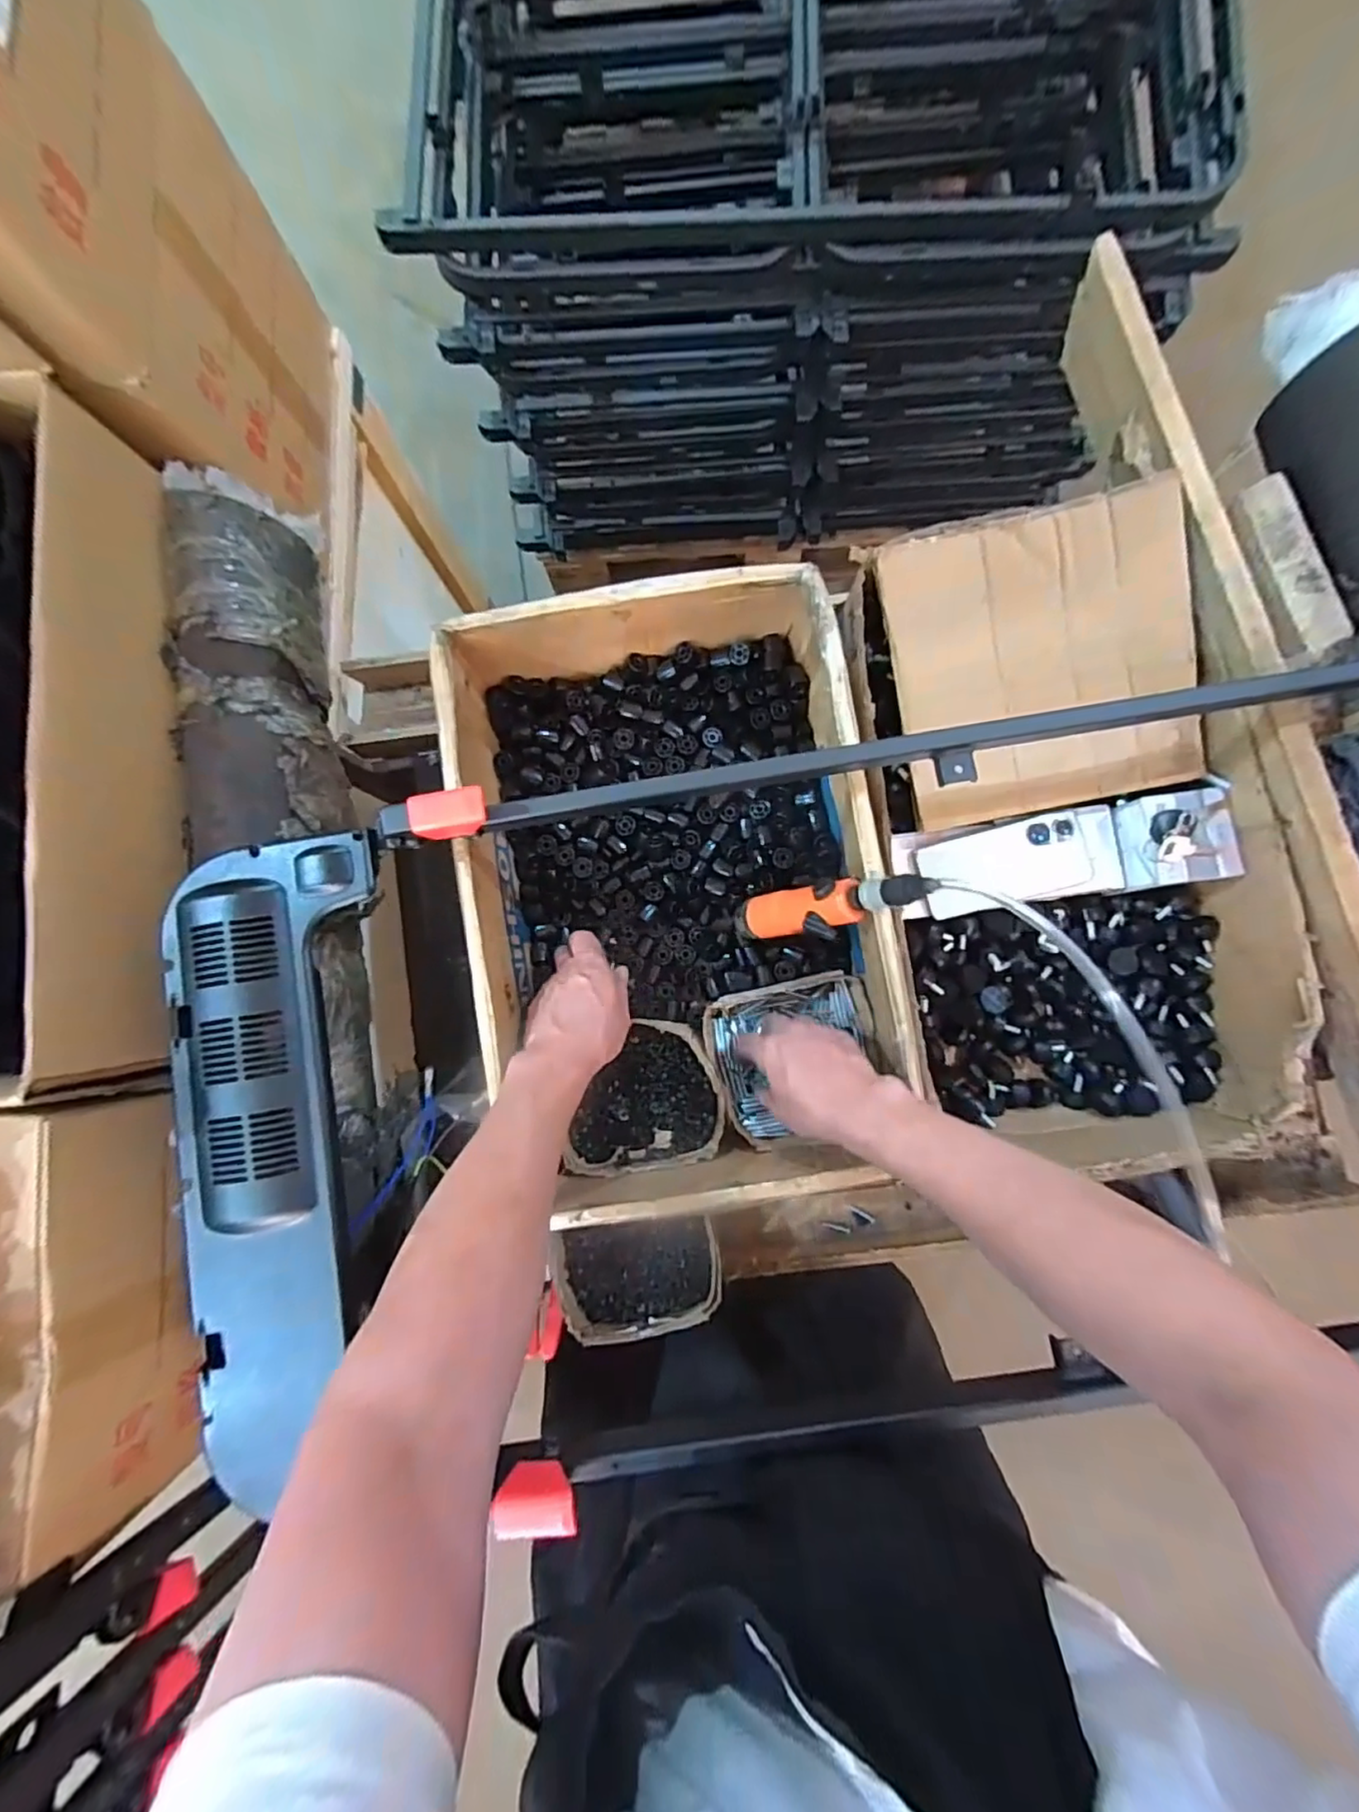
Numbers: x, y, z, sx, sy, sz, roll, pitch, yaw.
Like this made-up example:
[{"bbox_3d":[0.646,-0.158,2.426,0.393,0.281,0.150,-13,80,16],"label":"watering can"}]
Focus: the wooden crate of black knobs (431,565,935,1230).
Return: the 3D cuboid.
[{"bbox_3d":[-0.001,-0.020,0.605,0.342,0.161,0.522,-9,85,2],"label":"wooden crate of black knobs"}]

